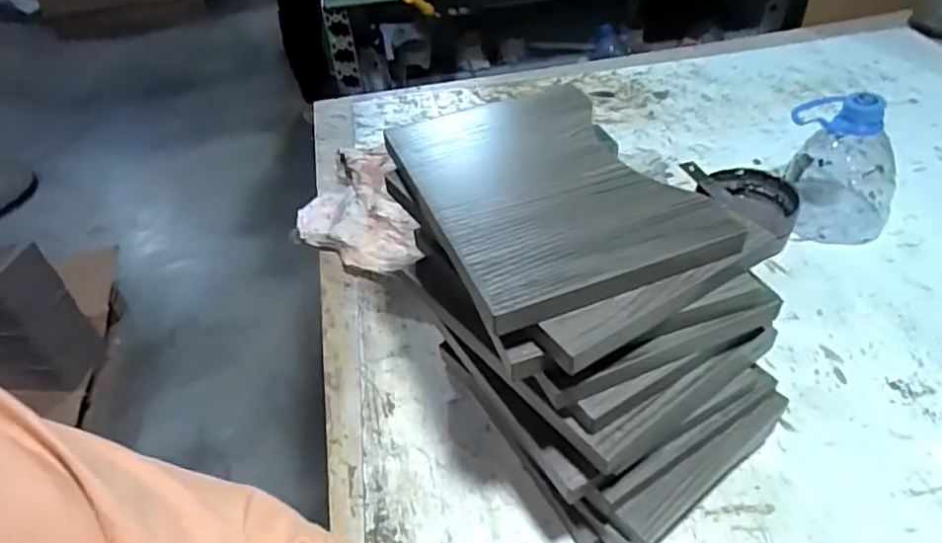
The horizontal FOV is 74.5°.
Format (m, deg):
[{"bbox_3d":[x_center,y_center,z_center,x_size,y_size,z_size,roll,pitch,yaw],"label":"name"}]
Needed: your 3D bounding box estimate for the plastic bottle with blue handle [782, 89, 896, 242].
[{"bbox_3d":[0.345,-0.104,0.569,0.085,0.123,0.091,-8,44,-4],"label":"plastic bottle with blue handle"}]

